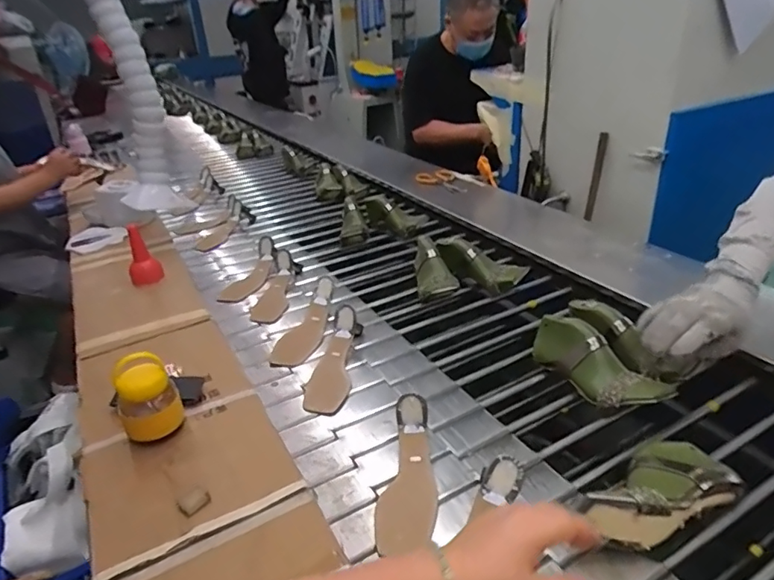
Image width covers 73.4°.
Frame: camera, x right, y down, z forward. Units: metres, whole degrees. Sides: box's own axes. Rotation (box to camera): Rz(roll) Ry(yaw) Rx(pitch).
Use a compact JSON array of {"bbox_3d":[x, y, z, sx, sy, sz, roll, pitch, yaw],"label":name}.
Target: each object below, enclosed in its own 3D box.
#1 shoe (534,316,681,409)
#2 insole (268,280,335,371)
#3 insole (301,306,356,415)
[{"bbox_3d":[0.324,0.125,0.820,0.072,0.097,0.234,-23,35,-30],"label":"shoe"},{"bbox_3d":[-0.159,0.065,1.028,0.081,0.035,0.233,8,47,19],"label":"insole"},{"bbox_3d":[-0.096,0.125,0.914,0.084,0.042,0.219,3,50,11],"label":"insole"}]

